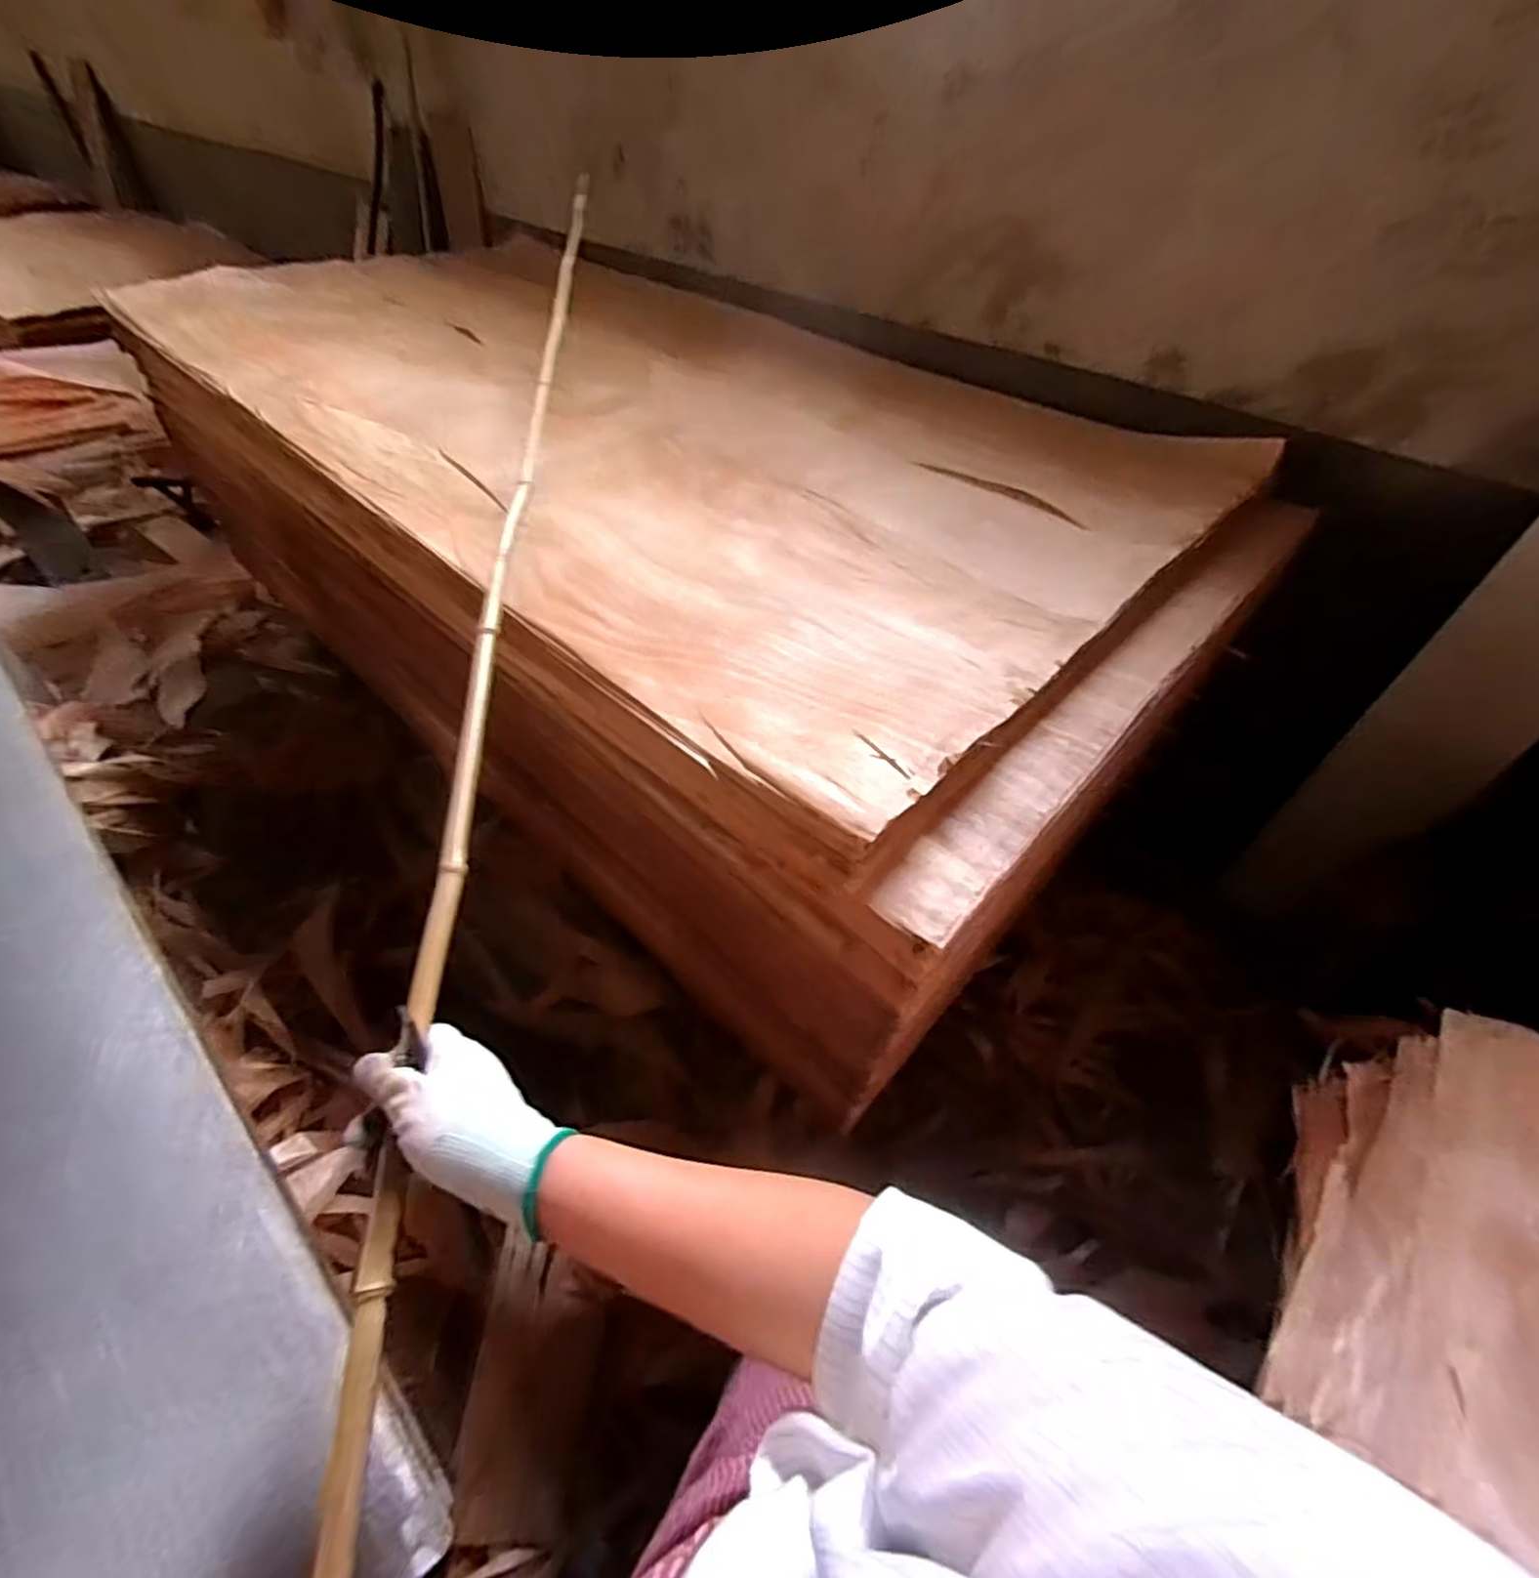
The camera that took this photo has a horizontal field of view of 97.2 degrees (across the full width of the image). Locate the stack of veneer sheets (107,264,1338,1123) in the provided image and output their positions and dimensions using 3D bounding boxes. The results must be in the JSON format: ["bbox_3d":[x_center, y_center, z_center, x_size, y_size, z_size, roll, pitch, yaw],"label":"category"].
[{"bbox_3d":[-0.302,-0.597,1.604,2.325,0.649,1.216,35,53,26],"label":"stack of veneer sheets"}]

